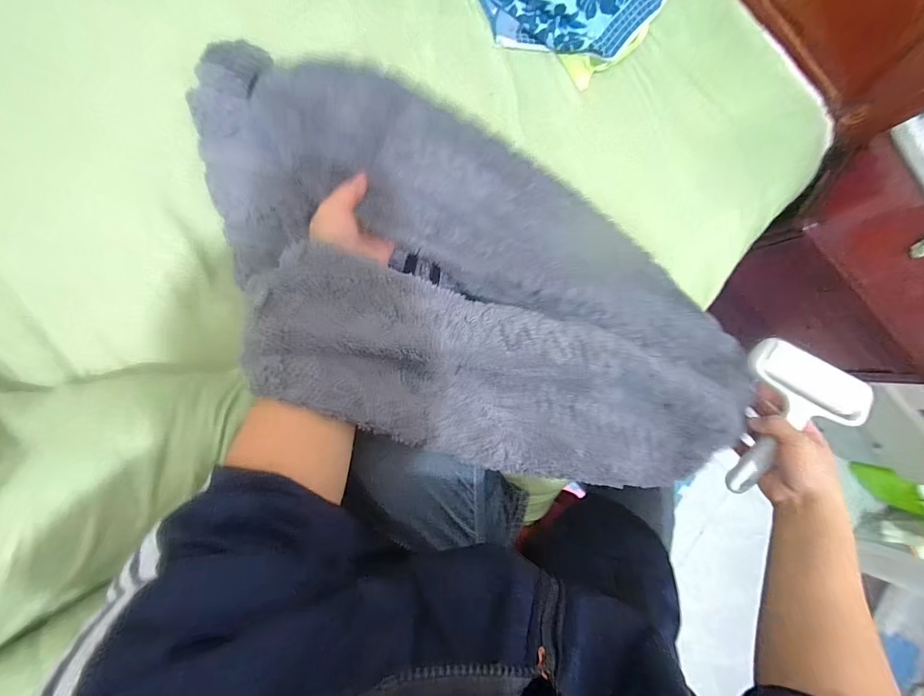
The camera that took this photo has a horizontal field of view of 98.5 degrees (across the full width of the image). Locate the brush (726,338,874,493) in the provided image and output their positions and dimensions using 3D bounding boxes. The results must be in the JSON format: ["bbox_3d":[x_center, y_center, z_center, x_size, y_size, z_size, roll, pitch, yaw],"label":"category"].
[{"bbox_3d":[0.350,0.084,0.444,0.116,0.057,0.169,34,83,10],"label":"brush"}]

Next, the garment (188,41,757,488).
[{"bbox_3d":[0.024,-0.067,0.394,0.602,0.126,0.322,22,86,-9],"label":"garment"}]

